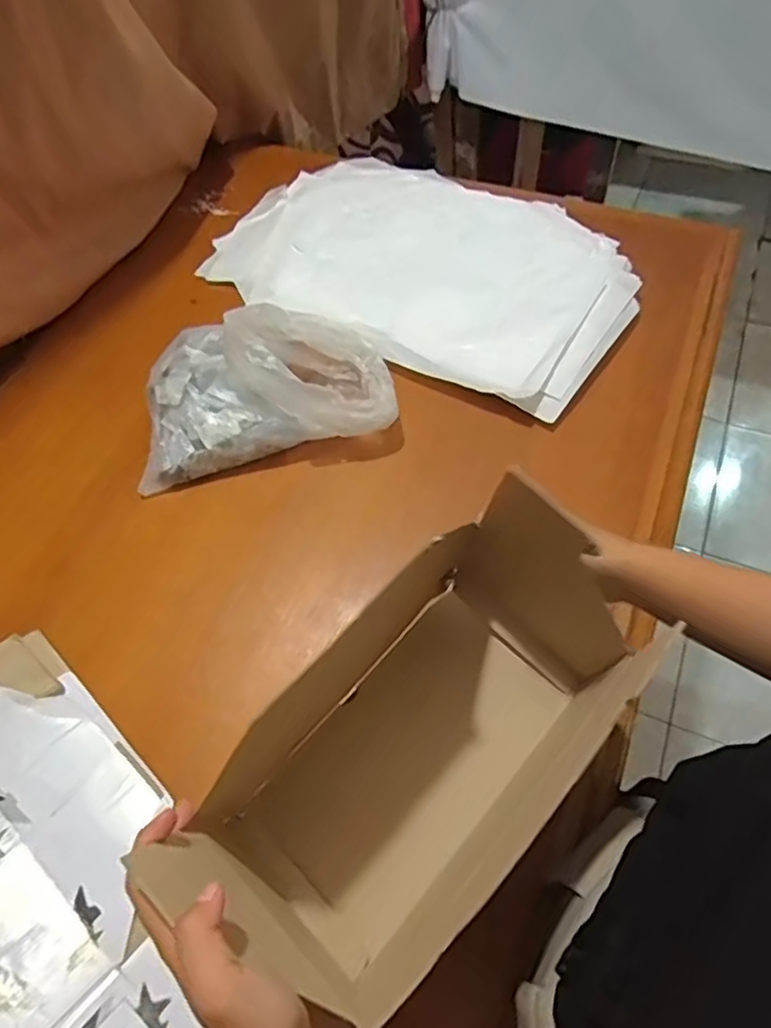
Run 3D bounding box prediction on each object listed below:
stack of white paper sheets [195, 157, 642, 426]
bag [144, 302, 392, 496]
[{"bbox_3d":[0.041,-0.321,0.826,0.535,0.037,0.354,24,61,18],"label":"stack of white paper sheets"},{"bbox_3d":[-0.131,-0.140,0.678,0.265,0.120,0.155,-10,57,-3],"label":"bag"}]

